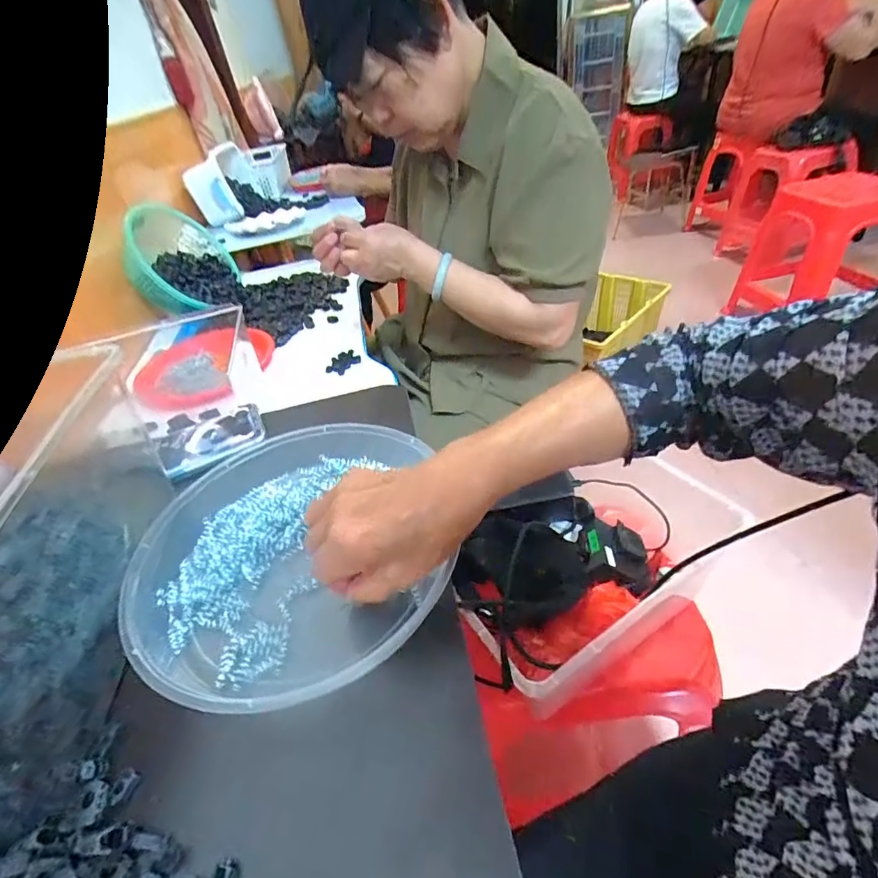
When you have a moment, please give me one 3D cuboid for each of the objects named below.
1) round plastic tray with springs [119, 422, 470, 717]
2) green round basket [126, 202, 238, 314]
[{"bbox_3d":[-0.109,0.077,0.351,0.227,0.051,0.230,-9,37,-6],"label":"round plastic tray with springs"},{"bbox_3d":[-0.546,-0.378,1.008,0.115,0.227,0.260,-25,48,27],"label":"green round basket"}]

